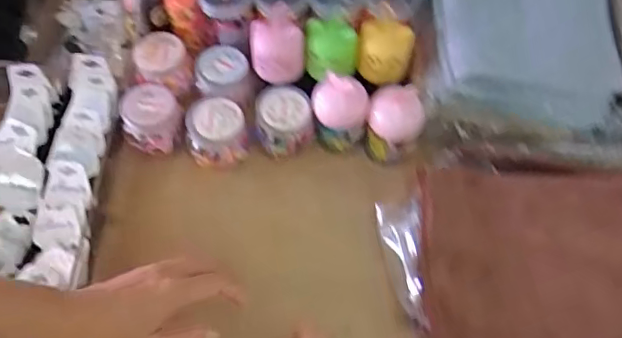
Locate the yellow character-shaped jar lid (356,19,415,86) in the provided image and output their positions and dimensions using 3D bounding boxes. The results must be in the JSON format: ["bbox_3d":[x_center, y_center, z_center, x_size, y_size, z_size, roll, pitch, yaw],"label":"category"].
[{"bbox_3d":[0.071,-0.113,0.542,0.053,0.047,0.040,13,62,5],"label":"yellow character-shaped jar lid"}]

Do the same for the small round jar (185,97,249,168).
[{"bbox_3d":[-0.094,-0.038,0.557,0.056,0.056,0.049,-9,62,-6],"label":"small round jar"}]

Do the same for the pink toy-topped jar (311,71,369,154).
[{"bbox_3d":[0.027,-0.056,0.555,0.045,0.078,0.046,1,62,-1],"label":"pink toy-topped jar"}]

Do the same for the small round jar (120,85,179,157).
[{"bbox_3d":[-0.162,-0.050,0.565,0.057,0.047,0.052,1,62,-1],"label":"small round jar"}]

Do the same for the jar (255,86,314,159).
[{"bbox_3d":[-0.027,-0.048,0.566,0.055,0.055,0.057,1,62,-1],"label":"jar"}]

